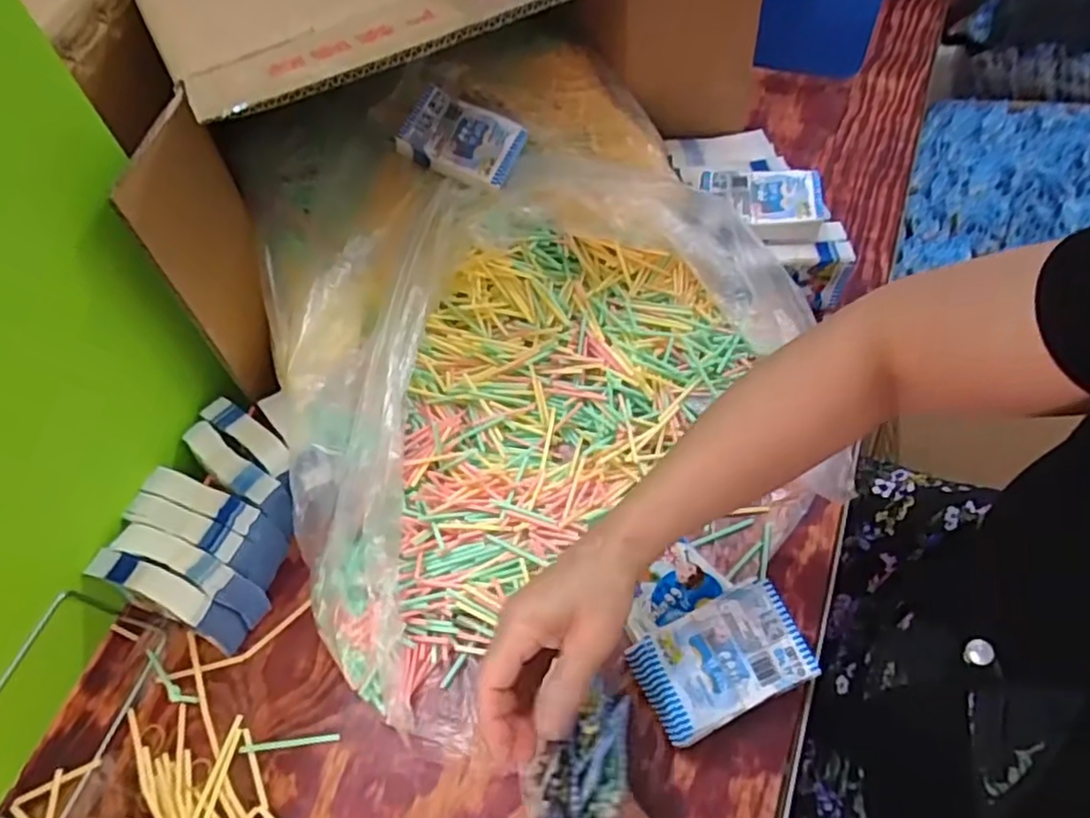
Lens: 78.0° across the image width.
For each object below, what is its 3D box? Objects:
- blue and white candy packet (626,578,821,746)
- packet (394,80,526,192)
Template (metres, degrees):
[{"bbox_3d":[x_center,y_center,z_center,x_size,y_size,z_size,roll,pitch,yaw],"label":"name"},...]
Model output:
[{"bbox_3d":[0.121,0.170,0.459,0.112,0.018,0.070,-24,58,-9],"label":"blue and white candy packet"},{"bbox_3d":[-0.077,-0.253,0.631,0.109,0.018,0.069,23,81,8],"label":"packet"}]

